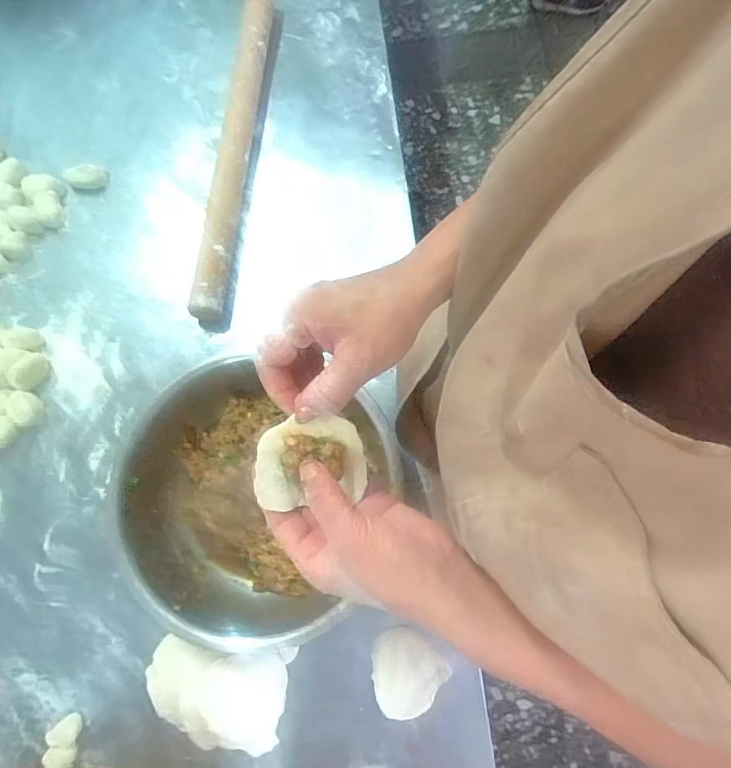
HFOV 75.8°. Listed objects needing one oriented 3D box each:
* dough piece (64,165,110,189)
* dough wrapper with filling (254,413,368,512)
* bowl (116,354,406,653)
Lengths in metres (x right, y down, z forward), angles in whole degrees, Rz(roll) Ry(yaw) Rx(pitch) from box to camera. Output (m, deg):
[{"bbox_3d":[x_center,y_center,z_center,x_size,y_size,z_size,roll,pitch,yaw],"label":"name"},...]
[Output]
[{"bbox_3d":[-0.366,-0.271,0.617,0.053,0.016,0.025,-1,75,1],"label":"dough piece"},{"bbox_3d":[-0.034,0.050,0.300,0.070,0.015,0.060,5,106,-8],"label":"dough wrapper with filling"},{"bbox_3d":[-0.102,0.108,0.478,0.265,0.088,0.265,0,75,2],"label":"bowl"}]

